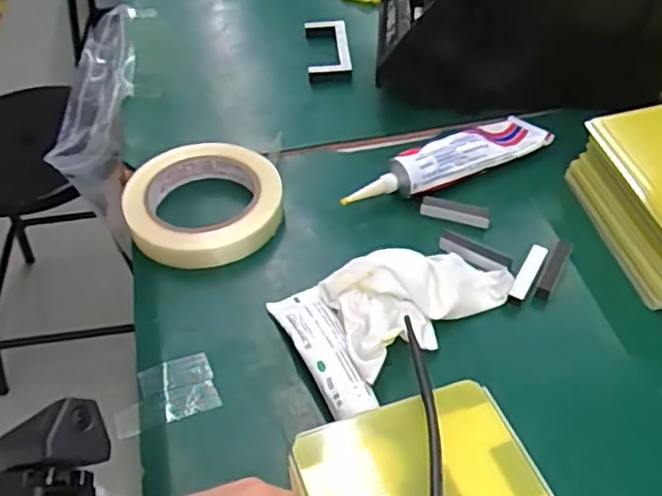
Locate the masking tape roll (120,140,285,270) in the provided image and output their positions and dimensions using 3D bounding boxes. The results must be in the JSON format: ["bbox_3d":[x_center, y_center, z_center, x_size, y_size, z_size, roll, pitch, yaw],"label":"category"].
[{"bbox_3d":[-0.095,-0.035,0.496,0.111,0.029,0.111,-1,46,1],"label":"masking tape roll"}]

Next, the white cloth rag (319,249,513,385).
[{"bbox_3d":[0.060,0.030,0.424,0.122,0.030,0.072,-20,48,-16],"label":"white cloth rag"}]

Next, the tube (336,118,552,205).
[{"bbox_3d":[0.091,-0.072,0.523,0.179,0.028,0.045,-23,49,-19],"label":"tube"}]

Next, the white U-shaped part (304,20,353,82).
[{"bbox_3d":[-0.003,-0.201,0.660,0.042,0.017,0.103,-4,46,-1],"label":"white U-shaped part"}]

